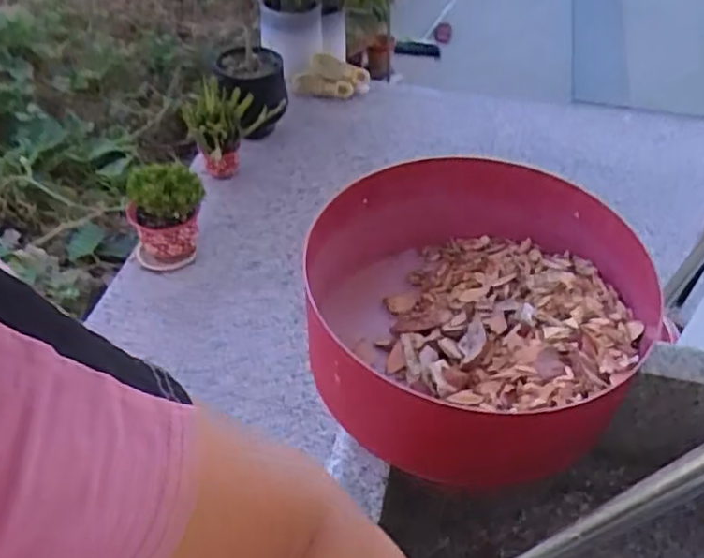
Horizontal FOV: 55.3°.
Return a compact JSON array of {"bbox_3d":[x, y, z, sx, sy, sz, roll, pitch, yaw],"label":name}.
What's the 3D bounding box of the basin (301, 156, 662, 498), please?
[{"bbox_3d":[0.134,0.041,0.686,0.337,0.171,0.312,2,48,-2],"label":"basin"}]

